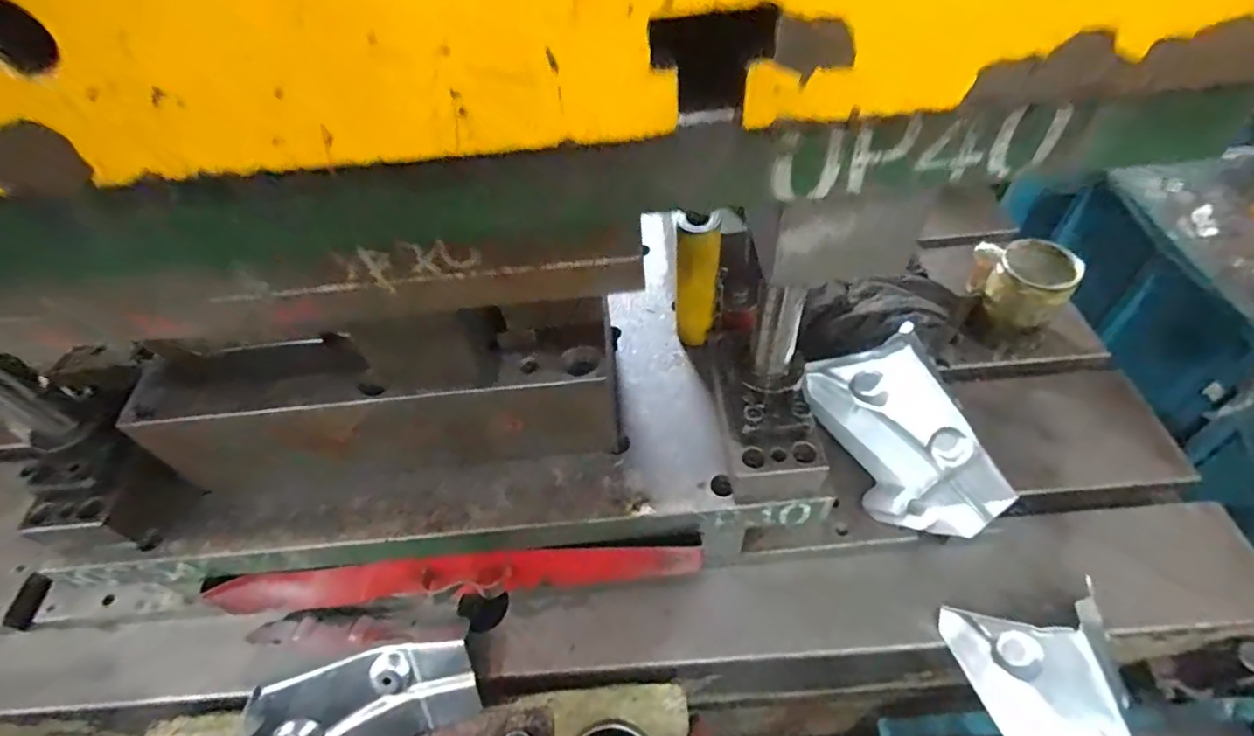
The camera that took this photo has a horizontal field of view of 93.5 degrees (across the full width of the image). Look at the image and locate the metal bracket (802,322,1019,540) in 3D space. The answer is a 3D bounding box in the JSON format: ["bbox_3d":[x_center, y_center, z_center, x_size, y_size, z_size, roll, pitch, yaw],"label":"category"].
[{"bbox_3d":[0.269,0.068,0.576,0.125,0.032,0.193,-25,75,12],"label":"metal bracket"}]

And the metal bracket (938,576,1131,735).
[{"bbox_3d":[0.364,0.296,0.494,0.119,0.086,0.192,-6,51,0],"label":"metal bracket"}]

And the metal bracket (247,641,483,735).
[{"bbox_3d":[-0.235,0.304,0.517,0.201,0.024,0.098,-12,95,-11],"label":"metal bracket"}]

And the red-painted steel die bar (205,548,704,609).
[{"bbox_3d":[-0.154,0.191,0.540,0.438,0.067,0.030,-4,51,2],"label":"red-painted steel die bar"}]

